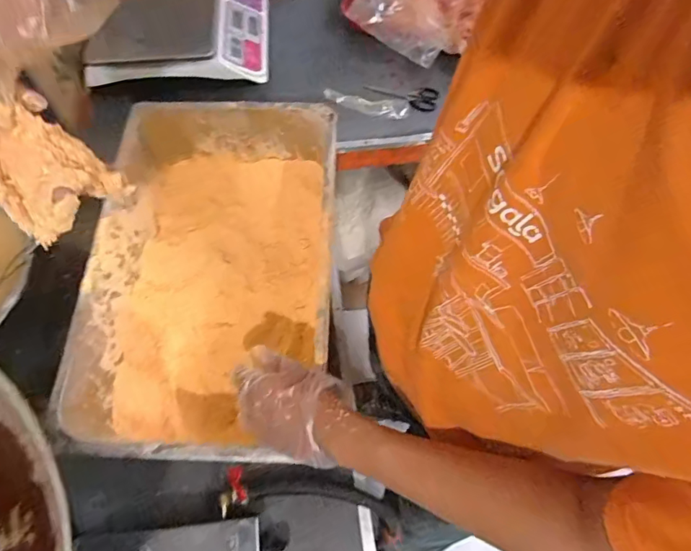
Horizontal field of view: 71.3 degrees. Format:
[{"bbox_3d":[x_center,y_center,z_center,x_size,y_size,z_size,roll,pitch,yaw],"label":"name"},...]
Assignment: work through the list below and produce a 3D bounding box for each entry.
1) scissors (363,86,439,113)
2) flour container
[{"bbox_3d":[0.112,-0.357,0.966,0.148,0.005,0.070,3,65,1],"label":"scissors"},{"bbox_3d":[-0.185,-0.004,0.714,0.321,0.149,0.517,2,65,0],"label":"flour container"}]

